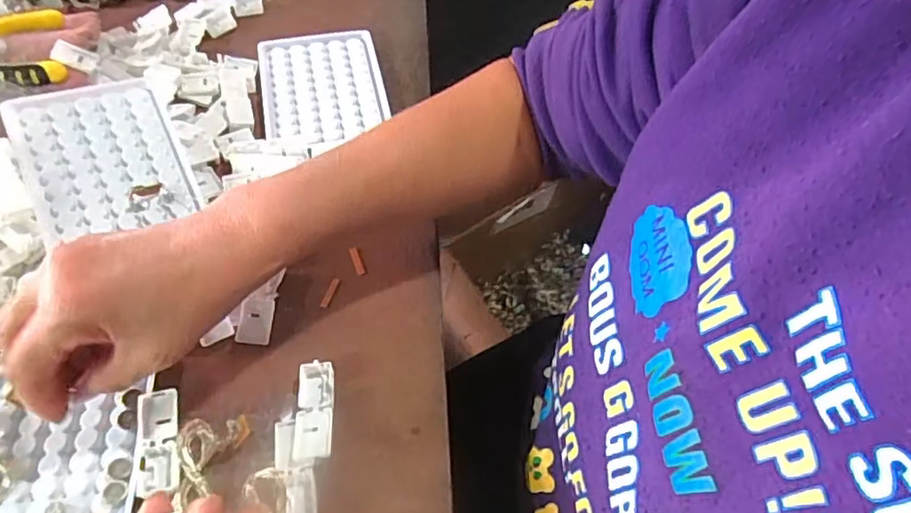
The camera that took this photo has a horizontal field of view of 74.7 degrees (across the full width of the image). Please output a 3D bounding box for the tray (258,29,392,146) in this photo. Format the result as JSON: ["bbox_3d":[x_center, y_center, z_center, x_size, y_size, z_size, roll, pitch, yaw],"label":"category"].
[{"bbox_3d":[-0.106,-0.138,0.477,0.095,0.007,0.124,-10,58,-9],"label":"tray"}]

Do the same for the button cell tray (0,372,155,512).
[{"bbox_3d":[-0.213,0.119,0.308,0.093,0.015,0.116,-4,57,-6],"label":"button cell tray"}]

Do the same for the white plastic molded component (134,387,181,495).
[{"bbox_3d":[-0.160,0.098,0.320,0.020,0.005,0.055,-11,58,-9],"label":"white plastic molded component"}]

